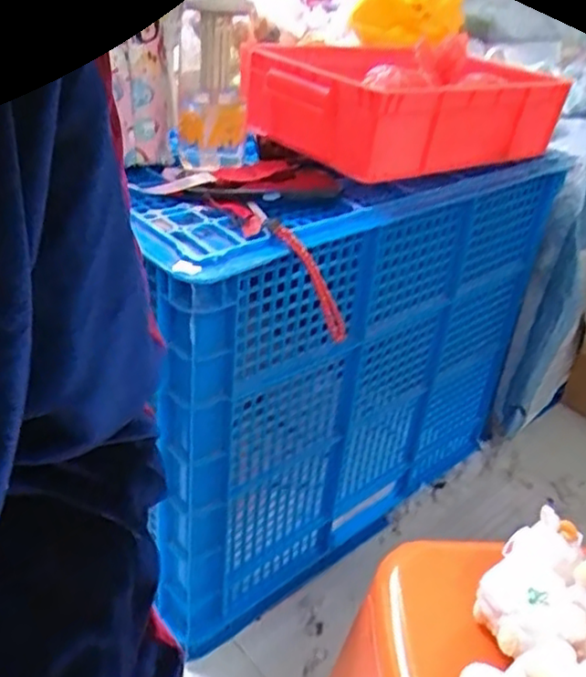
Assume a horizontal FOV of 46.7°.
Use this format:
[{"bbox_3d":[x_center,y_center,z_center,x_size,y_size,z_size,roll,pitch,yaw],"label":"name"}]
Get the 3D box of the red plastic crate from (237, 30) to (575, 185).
[{"bbox_3d":[0.133,-0.277,0.807,0.325,0.099,0.213,-17,39,-31],"label":"red plastic crate"}]

